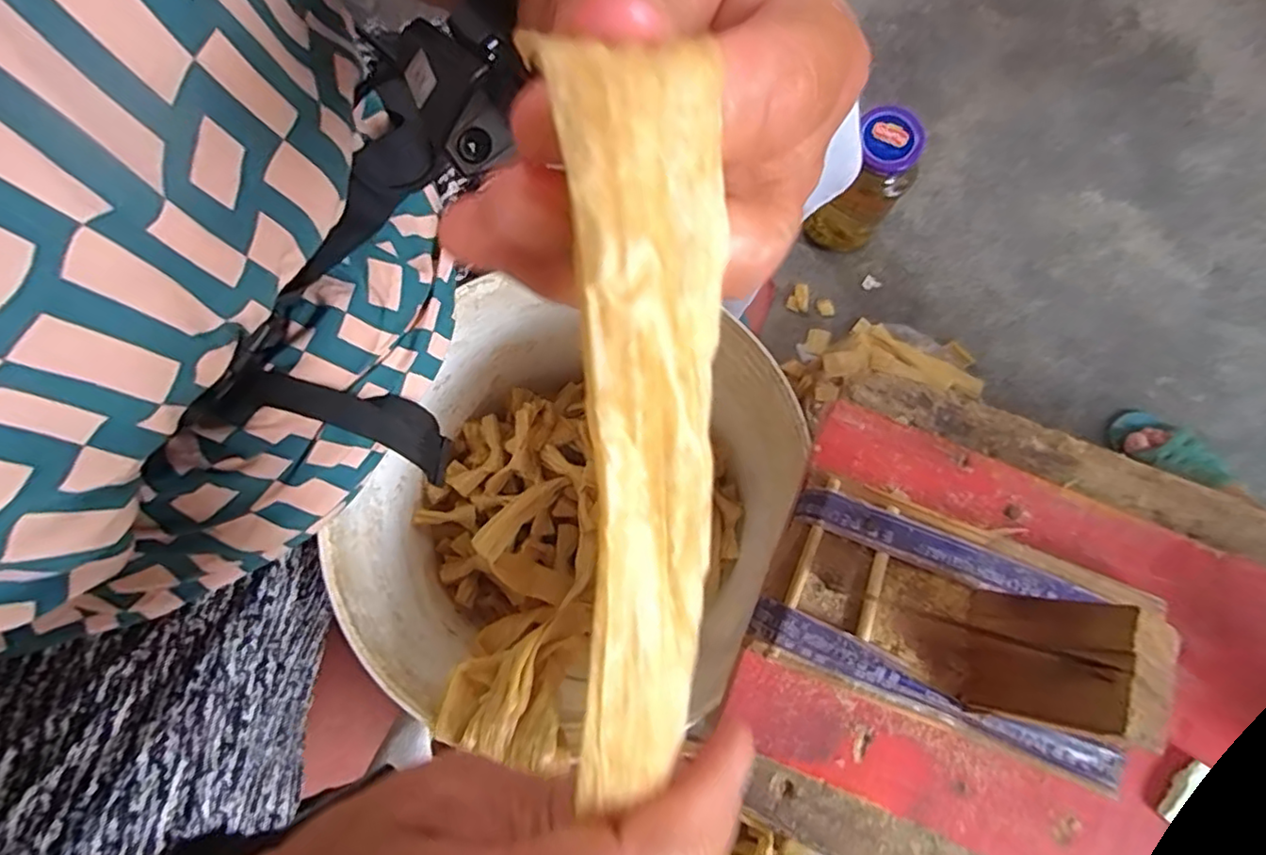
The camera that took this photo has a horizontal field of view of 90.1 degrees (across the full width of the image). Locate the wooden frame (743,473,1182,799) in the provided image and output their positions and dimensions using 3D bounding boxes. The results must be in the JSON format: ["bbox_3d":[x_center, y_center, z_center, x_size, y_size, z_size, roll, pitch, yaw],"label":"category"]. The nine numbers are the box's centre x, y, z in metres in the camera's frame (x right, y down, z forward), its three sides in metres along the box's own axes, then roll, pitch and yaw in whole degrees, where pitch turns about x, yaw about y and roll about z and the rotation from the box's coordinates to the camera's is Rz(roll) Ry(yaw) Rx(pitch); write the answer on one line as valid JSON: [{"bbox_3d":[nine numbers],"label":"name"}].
[{"bbox_3d":[0.136,0.076,0.244,0.156,0.075,0.086,19,80,8],"label":"wooden frame"}]

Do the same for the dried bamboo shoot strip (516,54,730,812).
[{"bbox_3d":[0.001,0.010,0.108,0.024,0.012,0.131,0,108,-1],"label":"dried bamboo shoot strip"}]

